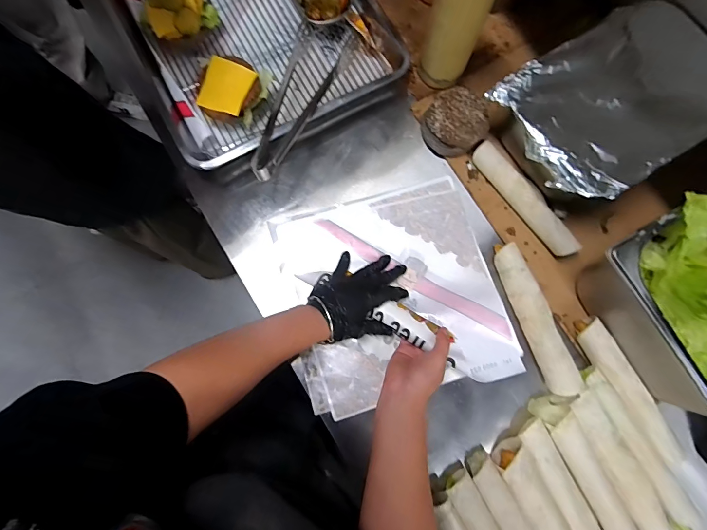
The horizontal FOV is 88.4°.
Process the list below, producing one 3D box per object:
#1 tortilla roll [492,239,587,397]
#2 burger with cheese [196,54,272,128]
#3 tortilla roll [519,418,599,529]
[{"bbox_3d":[0.265,0.076,0.529,0.045,0.032,0.223,-19,80,-4],"label":"tortilla roll"},{"bbox_3d":[-0.189,-0.270,0.568,0.102,0.061,0.096,0,79,0],"label":"burger with cheese"},{"bbox_3d":[0.290,0.324,0.486,0.040,0.030,0.225,-26,80,-5],"label":"tortilla roll"}]

